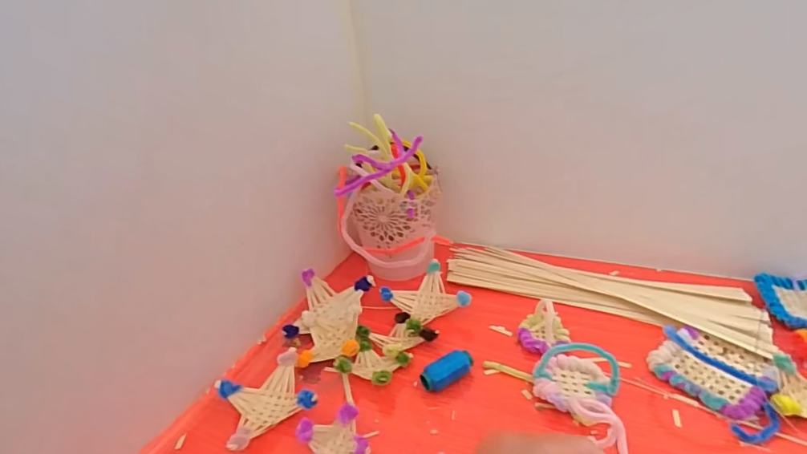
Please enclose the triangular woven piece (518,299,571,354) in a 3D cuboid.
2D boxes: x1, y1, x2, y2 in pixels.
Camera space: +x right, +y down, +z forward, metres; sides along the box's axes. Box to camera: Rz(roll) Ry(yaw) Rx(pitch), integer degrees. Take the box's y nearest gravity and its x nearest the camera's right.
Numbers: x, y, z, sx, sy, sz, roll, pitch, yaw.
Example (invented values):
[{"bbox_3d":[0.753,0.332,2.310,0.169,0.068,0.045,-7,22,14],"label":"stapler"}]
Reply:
[{"bbox_3d":[0.153,0.104,0.512,0.051,0.034,0.060,3,32,16],"label":"triangular woven piece"}]

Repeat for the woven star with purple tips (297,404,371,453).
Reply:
[{"bbox_3d":[-0.062,0.193,0.423,0.054,0.034,0.052,-17,32,-16],"label":"woven star with purple tips"}]

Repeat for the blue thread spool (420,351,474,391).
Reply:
[{"bbox_3d":[0.046,0.149,0.481,0.055,0.025,0.023,-21,33,-22],"label":"blue thread spool"}]

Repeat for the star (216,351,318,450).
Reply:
[{"bbox_3d":[-0.133,0.173,0.466,0.085,0.034,0.077,-23,34,-24],"label":"star"}]

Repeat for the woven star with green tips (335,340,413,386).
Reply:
[{"bbox_3d":[-0.032,0.143,0.499,0.060,0.030,0.058,7,34,23],"label":"woven star with green tips"}]

